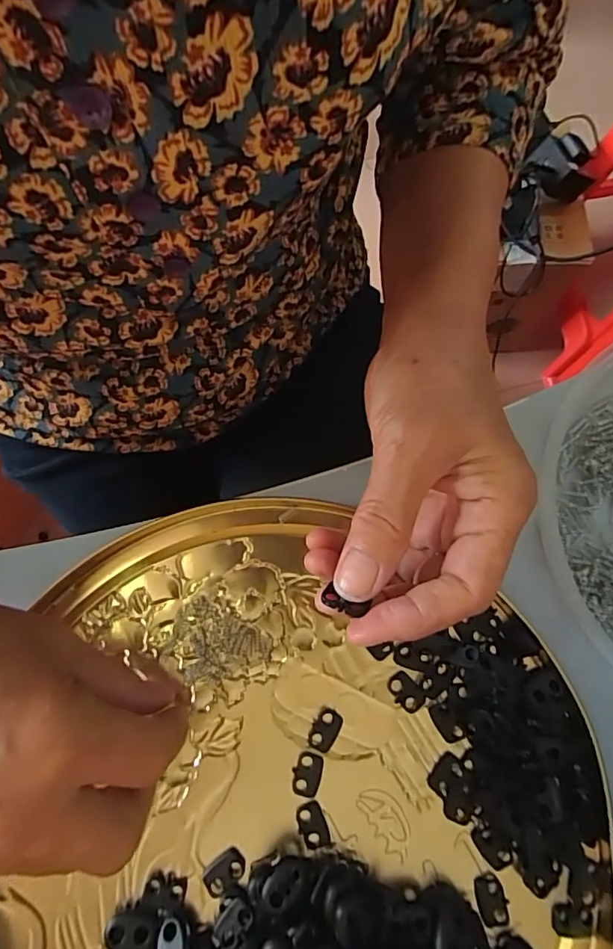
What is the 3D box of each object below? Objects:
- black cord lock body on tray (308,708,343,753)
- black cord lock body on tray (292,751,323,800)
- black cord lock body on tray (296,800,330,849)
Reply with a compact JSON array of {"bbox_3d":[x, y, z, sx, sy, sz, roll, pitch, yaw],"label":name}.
[{"bbox_3d":[0.009,0.122,0.247,0.012,0.004,0.019,26,77,5],"label":"black cord lock body on tray"},{"bbox_3d":[0.000,0.141,0.242,0.013,0.004,0.019,12,77,1],"label":"black cord lock body on tray"},{"bbox_3d":[0.002,0.162,0.238,0.013,0.004,0.019,-15,77,-5],"label":"black cord lock body on tray"}]

